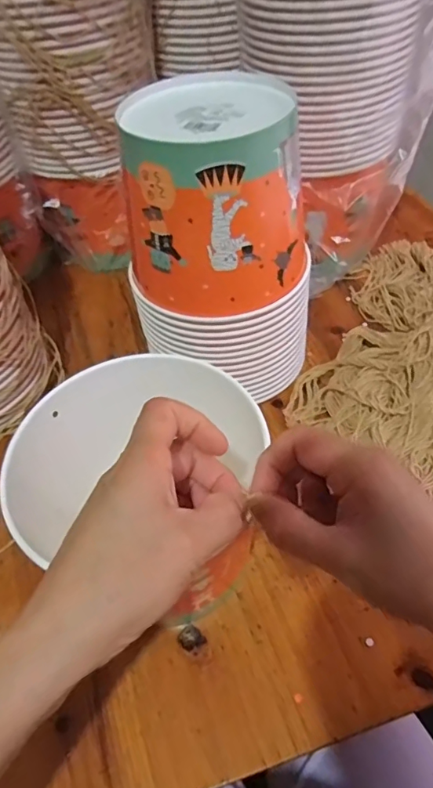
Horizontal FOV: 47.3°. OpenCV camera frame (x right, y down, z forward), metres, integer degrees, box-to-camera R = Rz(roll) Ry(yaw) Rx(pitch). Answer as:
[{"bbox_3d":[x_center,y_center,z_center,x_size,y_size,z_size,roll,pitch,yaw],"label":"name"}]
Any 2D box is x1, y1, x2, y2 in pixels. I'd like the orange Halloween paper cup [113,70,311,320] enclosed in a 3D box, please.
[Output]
[{"bbox_3d":[0.000,-0.160,0.397,0.140,0.130,0.140,0,50,6],"label":"orange Halloween paper cup"}]

